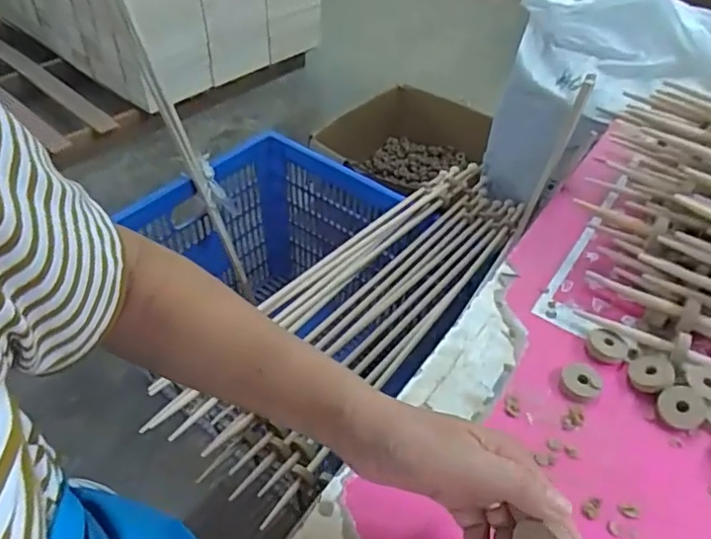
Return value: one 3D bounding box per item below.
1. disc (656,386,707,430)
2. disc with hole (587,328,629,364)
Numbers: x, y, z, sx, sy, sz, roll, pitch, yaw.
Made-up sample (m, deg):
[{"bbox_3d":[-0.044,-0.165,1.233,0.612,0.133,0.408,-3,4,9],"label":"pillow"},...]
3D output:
[{"bbox_3d":[0.272,0.114,0.477,0.037,0.006,0.034,-2,73,7],"label":"disc"},{"bbox_3d":[0.231,0.070,0.526,0.035,0.009,0.031,15,47,12],"label":"disc with hole"}]

